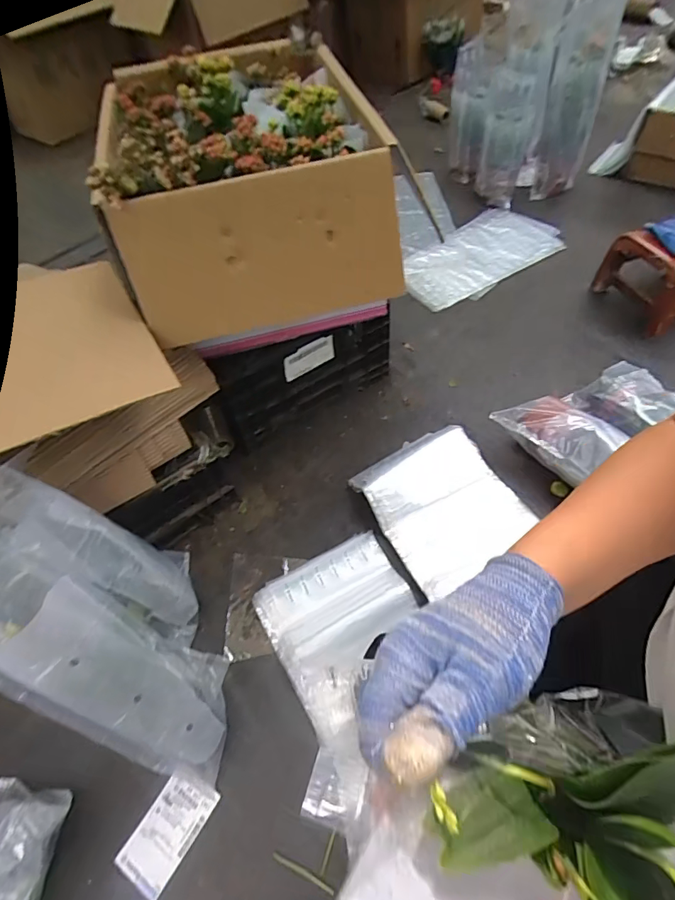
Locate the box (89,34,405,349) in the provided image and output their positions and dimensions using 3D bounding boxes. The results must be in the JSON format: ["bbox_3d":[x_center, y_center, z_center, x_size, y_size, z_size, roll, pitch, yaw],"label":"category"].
[{"bbox_3d":[-0.161,-0.497,0.812,0.437,0.226,0.613,-16,55,-5],"label":"box"}]

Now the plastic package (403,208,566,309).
[{"bbox_3d":[0.403,-0.581,1.329,0.485,0.035,0.293,-28,58,-14],"label":"plastic package"}]

